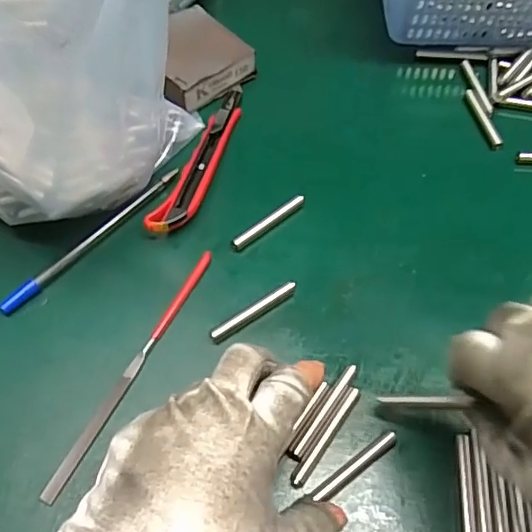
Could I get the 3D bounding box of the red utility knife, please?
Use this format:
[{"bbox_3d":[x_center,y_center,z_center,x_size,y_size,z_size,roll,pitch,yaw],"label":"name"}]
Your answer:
[{"bbox_3d":[-0.040,-0.076,0.391,0.023,0.016,0.147,17,58,9],"label":"red utility knife"}]

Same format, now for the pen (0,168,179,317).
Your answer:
[{"bbox_3d":[-0.107,-0.020,0.355,0.012,0.005,0.141,33,62,18],"label":"pen"}]

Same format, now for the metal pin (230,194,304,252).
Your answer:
[{"bbox_3d":[0.002,-0.028,0.365,0.058,0.009,0.007,-36,65,-22],"label":"metal pin"}]

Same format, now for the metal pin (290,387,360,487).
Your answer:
[{"bbox_3d":[0.031,0.087,0.288,0.007,0.006,0.058,31,61,18],"label":"metal pin"}]

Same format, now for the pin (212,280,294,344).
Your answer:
[{"bbox_3d":[-0.007,0.026,0.327,0.058,0.008,0.010,-32,63,-21],"label":"pin"}]

